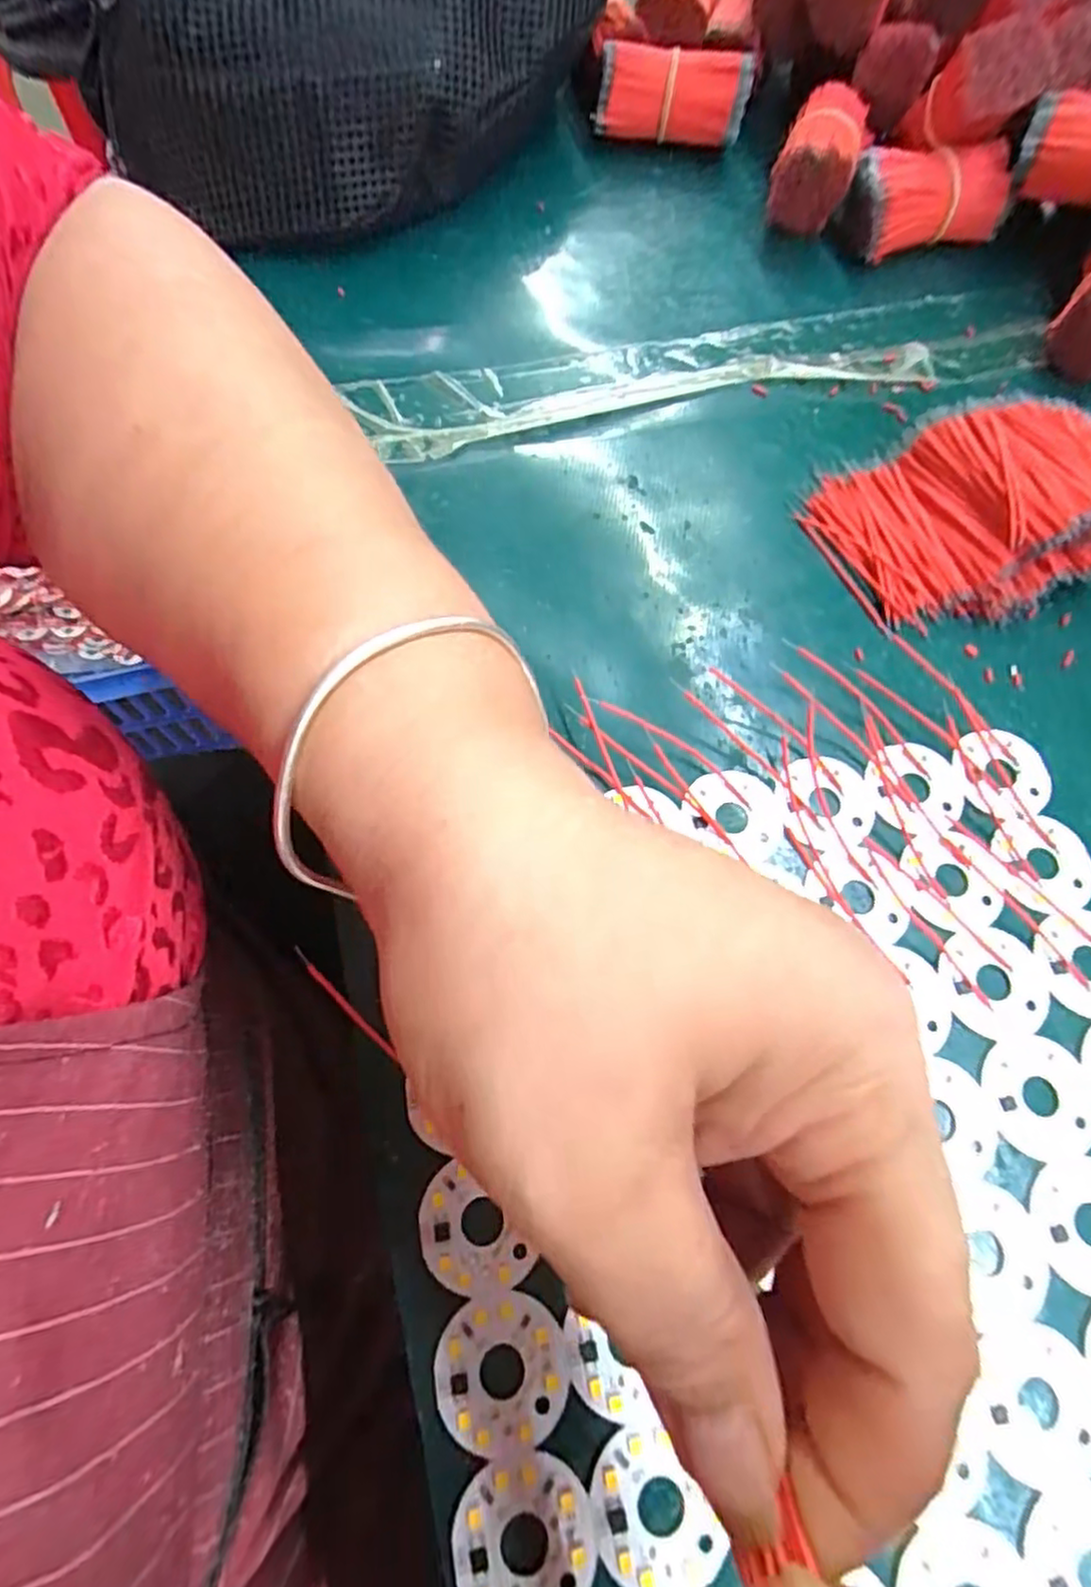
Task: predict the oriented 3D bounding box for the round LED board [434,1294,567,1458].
[{"bbox_3d":[-0.010,0.135,0.156,0.030,0.004,0.030,1,68,-2],"label":"round LED board"}]

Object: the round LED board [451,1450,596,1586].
[{"bbox_3d":[-0.005,0.163,0.145,0.030,0.004,0.029,1,68,-2],"label":"round LED board"}]

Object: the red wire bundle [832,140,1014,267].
[{"bbox_3d":[0.174,-0.270,0.310,0.069,0.034,0.026,-13,69,-7],"label":"red wire bundle"}]

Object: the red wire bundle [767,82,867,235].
[{"bbox_3d":[0.127,-0.293,0.317,0.033,0.037,0.059,22,69,7],"label":"red wire bundle"}]

